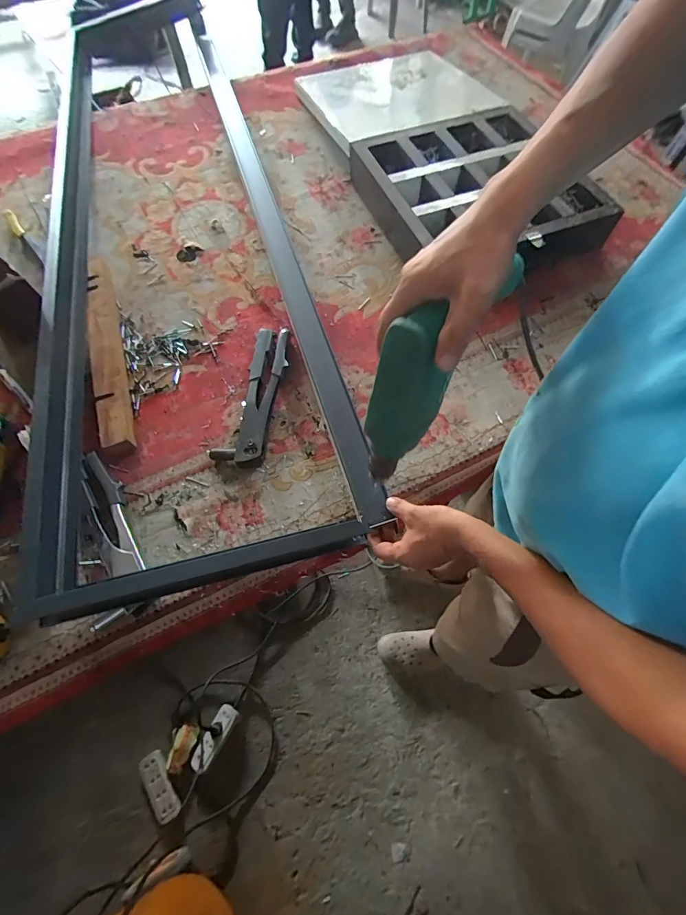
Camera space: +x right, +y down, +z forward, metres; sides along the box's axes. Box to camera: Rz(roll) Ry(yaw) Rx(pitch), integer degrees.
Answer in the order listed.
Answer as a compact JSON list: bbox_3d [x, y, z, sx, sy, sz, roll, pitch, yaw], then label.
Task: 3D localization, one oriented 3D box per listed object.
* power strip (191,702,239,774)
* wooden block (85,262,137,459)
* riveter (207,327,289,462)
[{"bbox_3d":[-0.337,0.732,1.035,0.057,0.026,0.152,29,69,12],"label":"power strip"},{"bbox_3d":[-0.394,-0.190,0.660,0.049,0.038,0.412,-16,66,-7],"label":"wooden block"},{"bbox_3d":[-0.137,-0.105,0.629,0.070,0.027,0.250,10,66,5],"label":"riveter"}]

